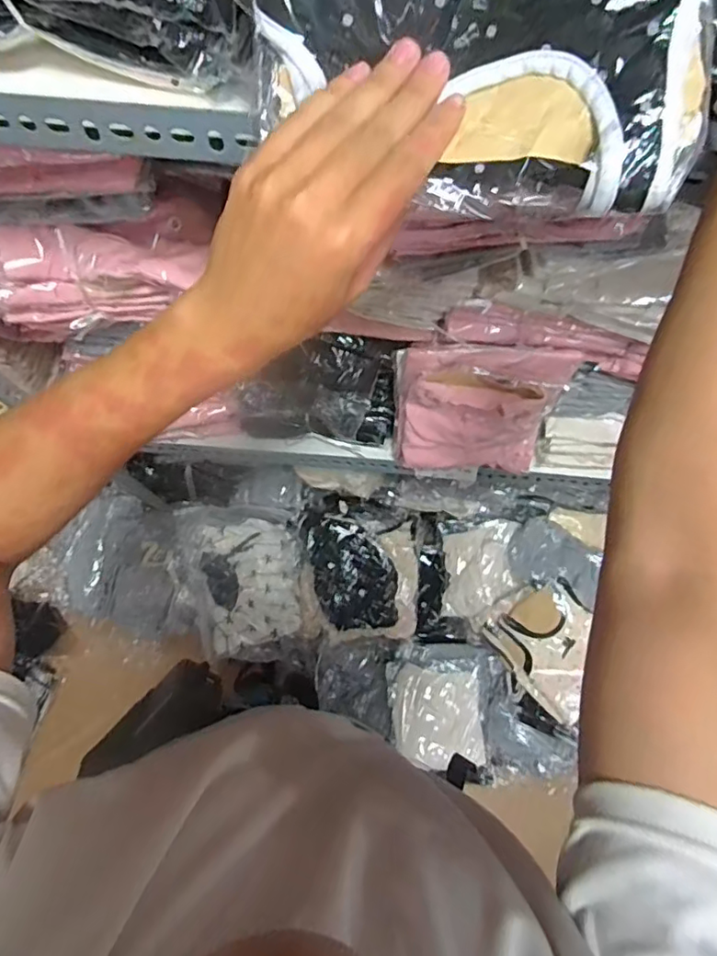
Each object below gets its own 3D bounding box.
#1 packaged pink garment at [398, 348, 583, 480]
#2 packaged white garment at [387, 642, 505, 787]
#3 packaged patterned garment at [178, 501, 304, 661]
[{"bbox_3d":[0.168,-0.081,0.809,0.228,0.258,0.055,2,57,4],"label":"packaged pink garment"},{"bbox_3d":[0.199,0.526,1.298,0.263,0.072,0.286,7,72,1],"label":"packaged white garment"},{"bbox_3d":[-0.230,0.218,1.263,0.294,0.040,0.345,-10,84,-19],"label":"packaged patterned garment"}]

